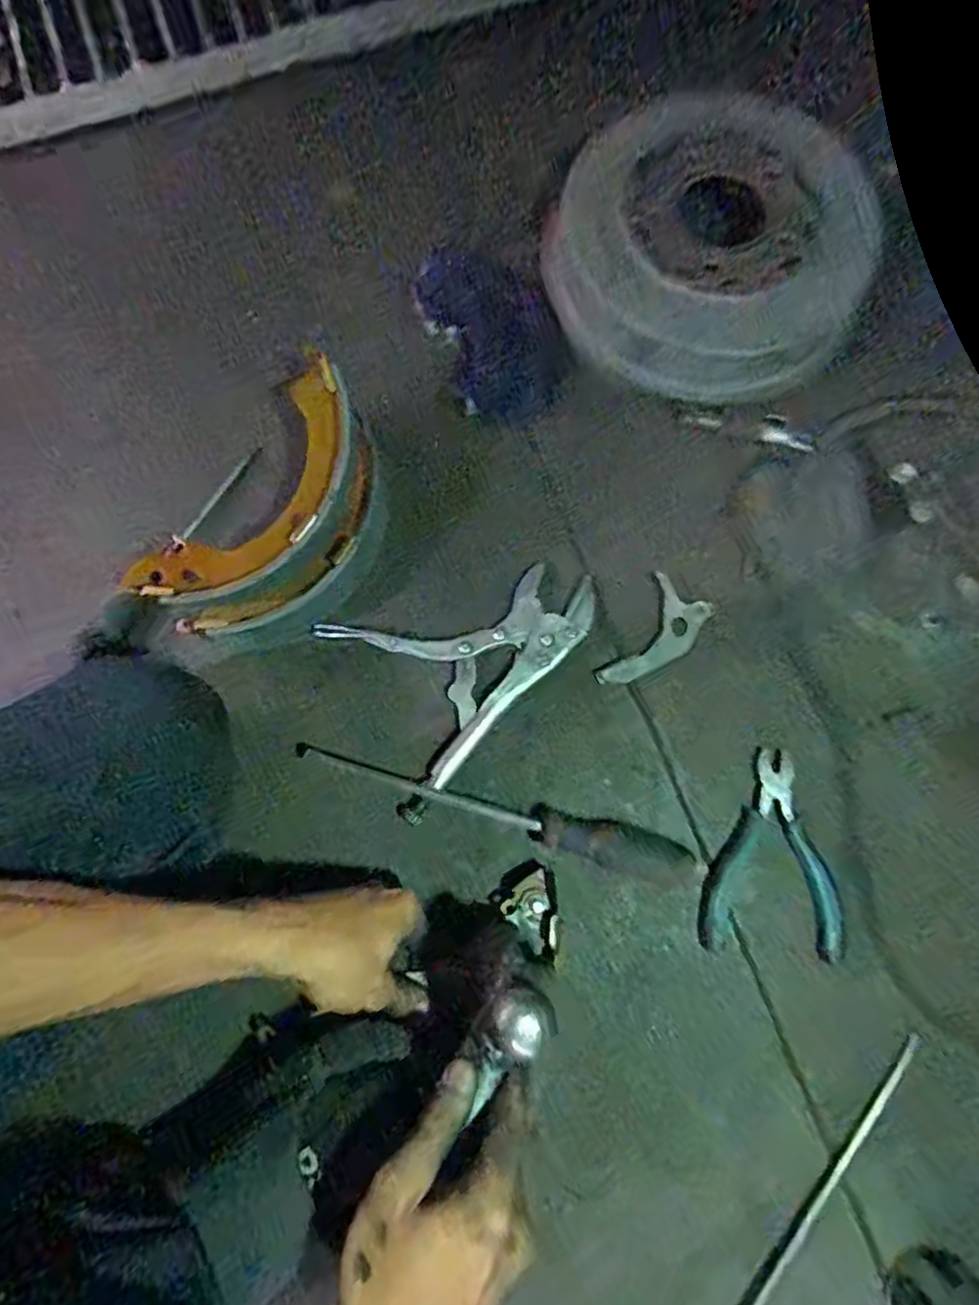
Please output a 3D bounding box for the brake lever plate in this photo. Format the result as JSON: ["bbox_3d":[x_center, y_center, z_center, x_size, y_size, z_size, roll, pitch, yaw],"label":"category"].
[{"bbox_3d":[0.135,-0.009,0.530,0.052,0.005,0.102,32,80,6],"label":"brake lever plate"}]

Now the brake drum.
[{"bbox_3d":[0.191,-0.334,0.550,0.238,0.103,0.250,0,78,0],"label":"brake drum"}]

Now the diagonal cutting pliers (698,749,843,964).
[{"bbox_3d":[0.210,0.148,0.492,0.095,0.017,0.145,5,78,1],"label":"diagonal cutting pliers"}]

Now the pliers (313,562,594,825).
[{"bbox_3d":[-0.014,0.002,0.525,0.217,0.012,0.161,-34,80,-6],"label":"pliers"}]

